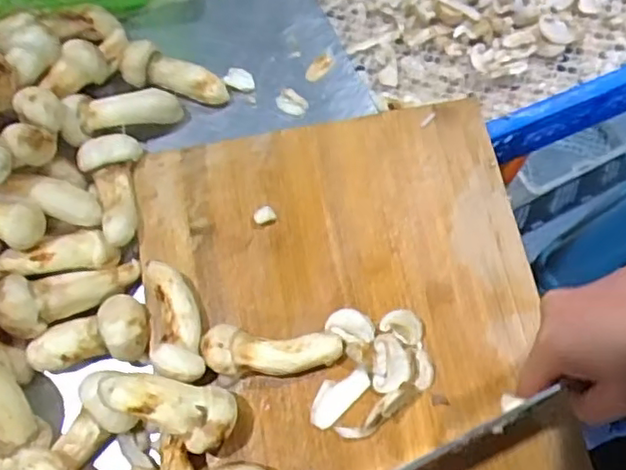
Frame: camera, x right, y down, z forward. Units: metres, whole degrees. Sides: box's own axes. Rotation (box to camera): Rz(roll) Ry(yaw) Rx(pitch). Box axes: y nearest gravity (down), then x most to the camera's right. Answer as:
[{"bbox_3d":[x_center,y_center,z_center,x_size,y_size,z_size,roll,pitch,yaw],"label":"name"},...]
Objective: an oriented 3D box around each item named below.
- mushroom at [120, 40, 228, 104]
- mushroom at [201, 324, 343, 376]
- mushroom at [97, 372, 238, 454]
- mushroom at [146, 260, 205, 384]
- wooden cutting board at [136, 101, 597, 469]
[{"bbox_3d":[-0.113,-0.131,0.531,0.088,0.027,0.032,13,72,5],"label":"mushroom"},{"bbox_3d":[-0.027,0.080,0.439,0.091,0.028,0.030,2,71,1],"label":"mushroom"},{"bbox_3d":[-0.093,0.115,0.421,0.085,0.045,0.039,9,72,3],"label":"mushroom"},{"bbox_3d":[-0.094,0.060,0.447,0.032,0.032,0.081,-9,72,-3],"label":"mushroom"},{"bbox_3d":[0.032,0.088,0.451,0.268,0.013,0.370,-10,71,-4],"label":"wooden cutting board"}]

